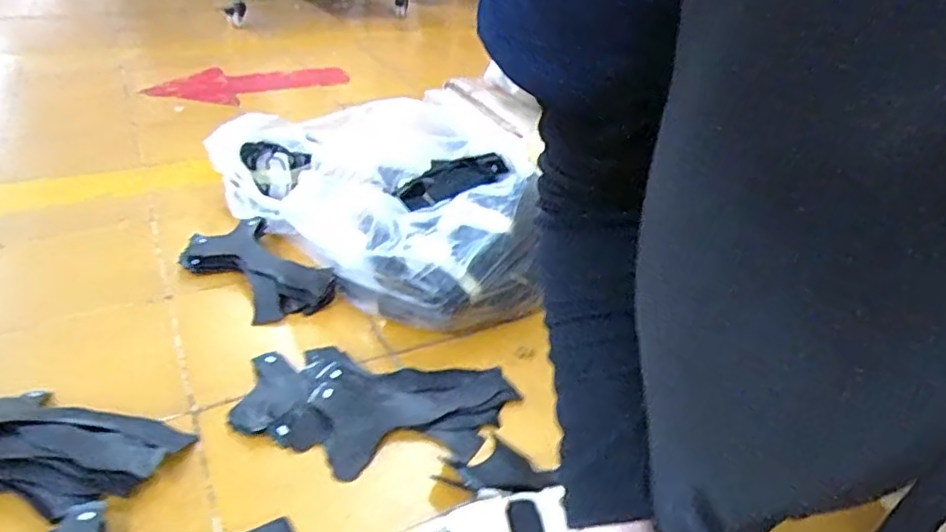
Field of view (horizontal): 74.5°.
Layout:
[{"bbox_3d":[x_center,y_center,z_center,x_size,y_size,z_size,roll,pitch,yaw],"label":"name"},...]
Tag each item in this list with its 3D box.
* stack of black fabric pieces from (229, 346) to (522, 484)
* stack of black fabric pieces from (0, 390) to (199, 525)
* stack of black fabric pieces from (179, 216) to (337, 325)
[{"bbox_3d":[-0.093,0.133,0.594,0.255,0.027,0.132,2,33,-1],"label":"stack of black fabric pieces"},{"bbox_3d":[-0.384,0.147,0.521,0.260,0.051,0.147,-7,35,-15],"label":"stack of black fabric pieces"},{"bbox_3d":[-0.264,0.005,0.763,0.198,0.036,0.111,28,41,32],"label":"stack of black fabric pieces"}]

